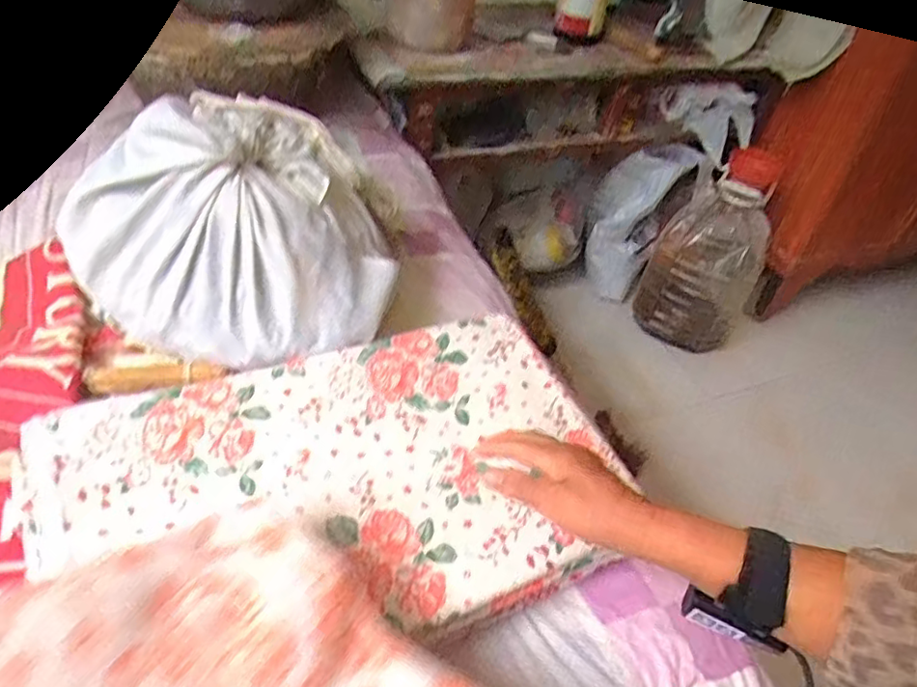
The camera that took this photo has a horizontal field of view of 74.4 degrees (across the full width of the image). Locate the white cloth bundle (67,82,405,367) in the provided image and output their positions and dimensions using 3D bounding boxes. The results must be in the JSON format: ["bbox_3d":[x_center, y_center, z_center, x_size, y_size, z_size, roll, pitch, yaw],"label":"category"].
[{"bbox_3d":[-0.219,-0.142,0.666,0.315,0.189,0.292,18,44,12],"label":"white cloth bundle"}]

